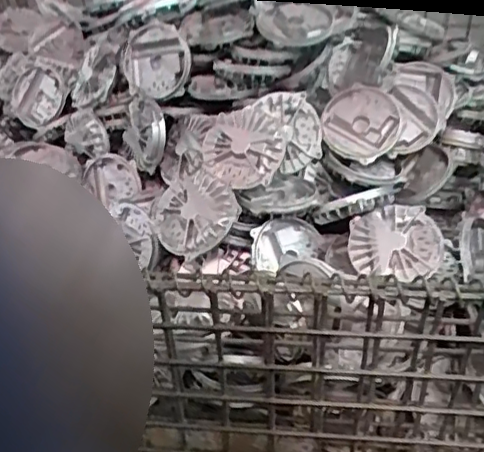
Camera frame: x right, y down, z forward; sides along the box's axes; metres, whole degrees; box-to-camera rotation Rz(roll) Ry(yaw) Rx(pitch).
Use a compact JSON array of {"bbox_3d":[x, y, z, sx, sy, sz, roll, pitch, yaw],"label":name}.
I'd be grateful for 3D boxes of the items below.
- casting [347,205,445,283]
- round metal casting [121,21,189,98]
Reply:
[{"bbox_3d":[0.185,0.021,0.740,0.107,0.025,0.096,0,62,10],"label":"casting"},{"bbox_3d":[-0.144,-0.272,0.997,0.129,0.129,0.016,59,27,12],"label":"round metal casting"}]

